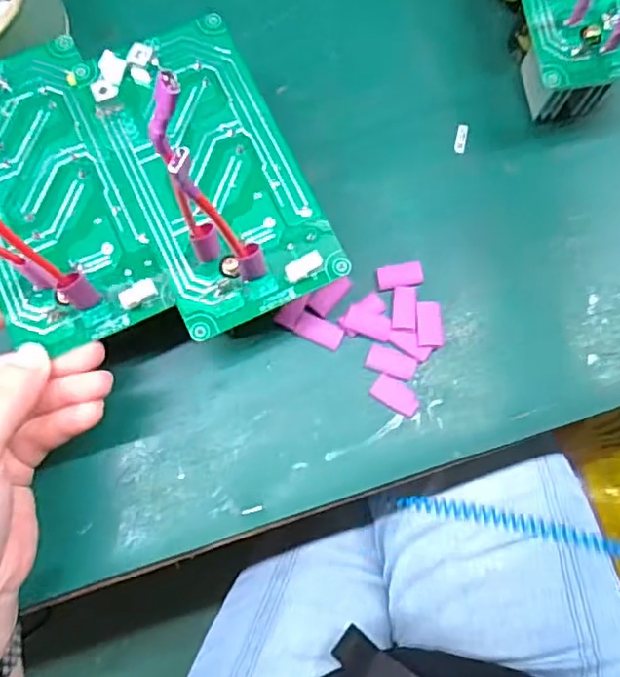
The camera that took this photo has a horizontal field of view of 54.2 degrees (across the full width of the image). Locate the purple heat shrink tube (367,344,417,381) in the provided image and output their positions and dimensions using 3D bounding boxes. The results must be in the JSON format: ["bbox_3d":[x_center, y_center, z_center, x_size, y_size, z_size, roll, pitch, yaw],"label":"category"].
[{"bbox_3d":[0.043,0.012,0.315,0.025,0.004,0.013,19,77,4],"label":"purple heat shrink tube"}]

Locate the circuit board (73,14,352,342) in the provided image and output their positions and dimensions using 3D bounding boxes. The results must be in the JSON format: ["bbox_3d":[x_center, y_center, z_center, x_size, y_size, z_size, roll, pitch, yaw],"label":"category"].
[{"bbox_3d":[-0.047,-0.082,0.282,0.080,0.022,0.149,-25,78,-6],"label":"circuit board"}]

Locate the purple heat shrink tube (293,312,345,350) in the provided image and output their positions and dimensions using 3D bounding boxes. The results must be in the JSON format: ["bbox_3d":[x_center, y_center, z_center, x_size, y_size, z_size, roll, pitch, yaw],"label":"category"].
[{"bbox_3d":[0.005,-0.004,0.320,0.024,0.004,0.013,24,78,6],"label":"purple heat shrink tube"}]

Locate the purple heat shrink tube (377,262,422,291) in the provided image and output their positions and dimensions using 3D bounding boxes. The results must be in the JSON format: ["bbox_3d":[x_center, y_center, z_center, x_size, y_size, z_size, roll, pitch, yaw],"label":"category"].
[{"bbox_3d":[0.049,-0.034,0.328,0.024,0.004,0.013,-12,77,-3],"label":"purple heat shrink tube"}]

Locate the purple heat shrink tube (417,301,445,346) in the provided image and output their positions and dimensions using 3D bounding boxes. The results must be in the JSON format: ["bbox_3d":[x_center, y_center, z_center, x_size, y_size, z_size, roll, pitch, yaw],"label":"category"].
[{"bbox_3d":[0.063,-0.008,0.321,0.014,0.006,0.025,0,77,0],"label":"purple heat shrink tube"}]

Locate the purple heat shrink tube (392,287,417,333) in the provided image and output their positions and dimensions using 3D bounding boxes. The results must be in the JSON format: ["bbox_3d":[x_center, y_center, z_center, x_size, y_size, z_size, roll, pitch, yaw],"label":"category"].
[{"bbox_3d":[0.050,-0.016,0.320,0.013,0.004,0.025,5,77,1],"label":"purple heat shrink tube"}]

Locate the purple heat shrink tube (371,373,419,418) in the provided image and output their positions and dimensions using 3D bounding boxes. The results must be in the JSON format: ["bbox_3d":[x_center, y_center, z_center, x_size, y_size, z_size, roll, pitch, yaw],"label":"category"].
[{"bbox_3d":[0.045,0.029,0.312,0.025,0.004,0.015,29,78,7],"label":"purple heat shrink tube"}]

